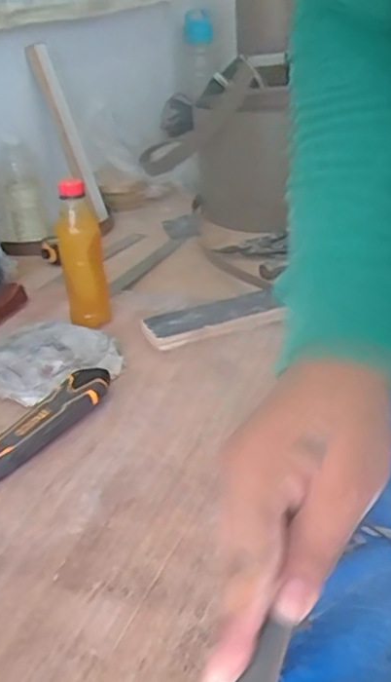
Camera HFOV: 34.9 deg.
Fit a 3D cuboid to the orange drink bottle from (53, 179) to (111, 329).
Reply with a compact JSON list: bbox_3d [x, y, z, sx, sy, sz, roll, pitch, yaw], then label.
[{"bbox_3d":[-0.137,-0.100,0.746,0.049,0.185,0.046,-9,29,-7],"label":"orange drink bottle"}]

